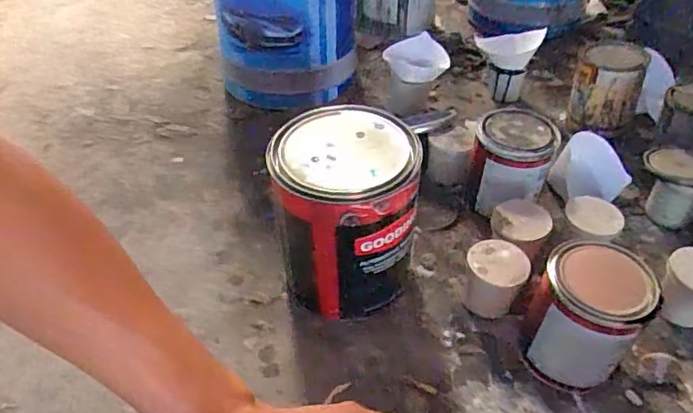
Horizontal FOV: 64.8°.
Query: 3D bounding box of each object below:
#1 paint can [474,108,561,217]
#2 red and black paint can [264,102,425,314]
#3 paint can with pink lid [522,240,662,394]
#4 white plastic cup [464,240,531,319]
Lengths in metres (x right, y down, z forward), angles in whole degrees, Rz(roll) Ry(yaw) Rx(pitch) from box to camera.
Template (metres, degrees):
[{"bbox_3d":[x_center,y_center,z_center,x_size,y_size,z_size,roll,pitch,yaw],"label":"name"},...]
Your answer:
[{"bbox_3d":[0.229,-0.056,0.769,0.102,0.141,0.109,0,43,0],"label":"paint can"},{"bbox_3d":[0.000,0.011,0.653,0.157,0.207,0.153,0,43,0],"label":"red and black paint can"},{"bbox_3d":[0.249,0.116,0.578,0.102,0.146,0.111,18,46,18],"label":"paint can with pink lid"},{"bbox_3d":[0.177,0.088,0.662,0.070,0.079,0.065,18,46,18],"label":"white plastic cup"}]

